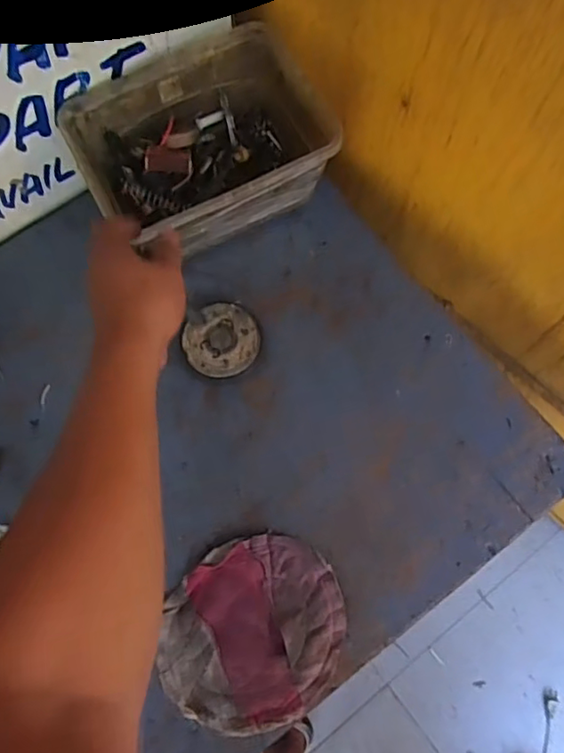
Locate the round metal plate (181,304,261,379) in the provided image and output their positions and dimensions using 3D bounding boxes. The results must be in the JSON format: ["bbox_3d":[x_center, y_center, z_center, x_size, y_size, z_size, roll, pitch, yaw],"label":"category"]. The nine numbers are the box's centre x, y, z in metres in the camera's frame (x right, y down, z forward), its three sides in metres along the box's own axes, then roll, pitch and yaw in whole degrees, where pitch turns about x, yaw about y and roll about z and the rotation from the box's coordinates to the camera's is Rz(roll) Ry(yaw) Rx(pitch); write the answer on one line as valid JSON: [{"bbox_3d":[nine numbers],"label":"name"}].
[{"bbox_3d":[-0.069,-0.041,0.676,0.085,0.009,0.085,-22,74,-8],"label":"round metal plate"}]

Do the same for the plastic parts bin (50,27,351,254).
[{"bbox_3d":[-0.089,-0.254,0.686,0.256,0.124,0.197,-26,73,-6],"label":"plastic parts bin"}]

